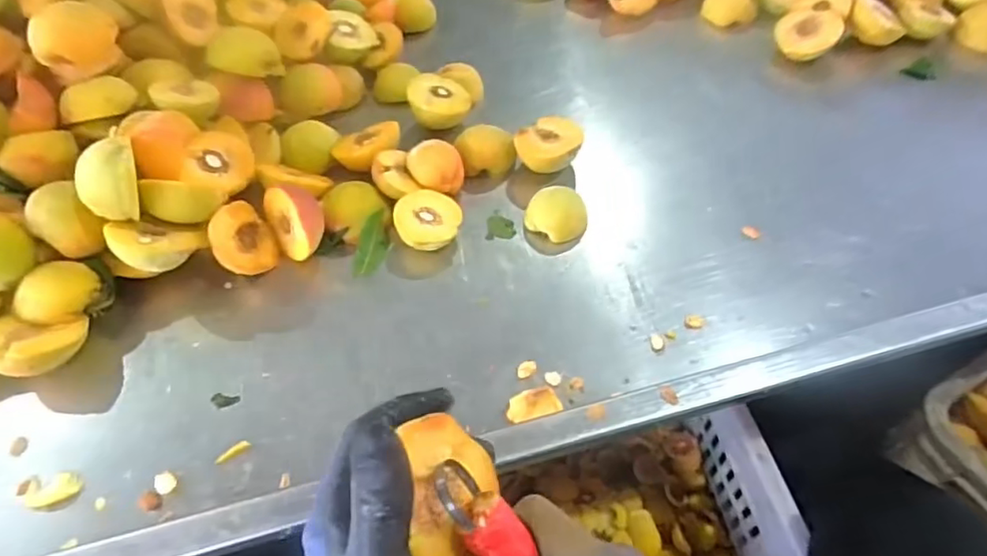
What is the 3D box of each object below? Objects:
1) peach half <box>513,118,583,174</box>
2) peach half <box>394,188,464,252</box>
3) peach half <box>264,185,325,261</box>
[{"bbox_3d":[0.051,-0.122,0.561,0.060,0.029,0.056,-1,53,1],"label":"peach half"},{"bbox_3d":[-0.055,-0.047,0.514,0.055,0.029,0.052,-1,53,1],"label":"peach half"},{"bbox_3d":[-0.164,-0.049,0.497,0.042,0.062,0.056,-25,56,-17],"label":"peach half"}]

